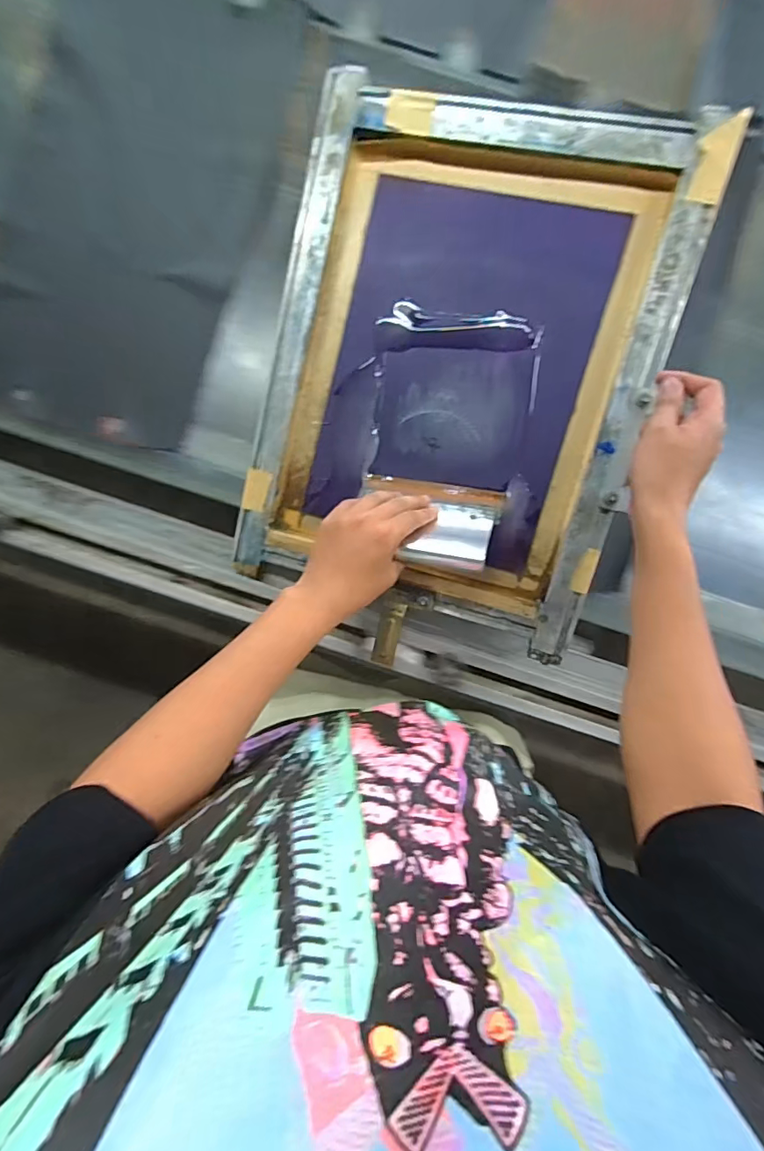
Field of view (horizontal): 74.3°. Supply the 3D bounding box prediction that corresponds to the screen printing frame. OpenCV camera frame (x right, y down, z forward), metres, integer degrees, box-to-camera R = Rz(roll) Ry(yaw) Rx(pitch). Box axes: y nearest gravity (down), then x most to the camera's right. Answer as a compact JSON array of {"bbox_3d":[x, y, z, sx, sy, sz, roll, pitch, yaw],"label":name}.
[{"bbox_3d":[0.073,-0.214,0.543,0.399,0.055,0.506,16,99,10],"label":"screen printing frame"}]

